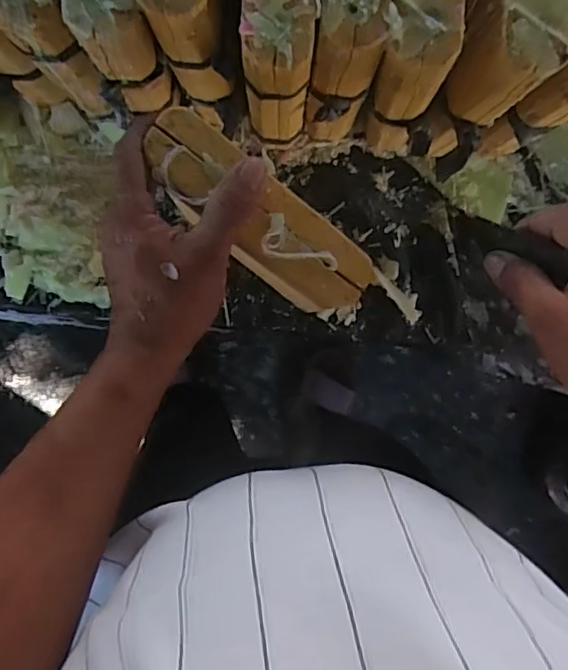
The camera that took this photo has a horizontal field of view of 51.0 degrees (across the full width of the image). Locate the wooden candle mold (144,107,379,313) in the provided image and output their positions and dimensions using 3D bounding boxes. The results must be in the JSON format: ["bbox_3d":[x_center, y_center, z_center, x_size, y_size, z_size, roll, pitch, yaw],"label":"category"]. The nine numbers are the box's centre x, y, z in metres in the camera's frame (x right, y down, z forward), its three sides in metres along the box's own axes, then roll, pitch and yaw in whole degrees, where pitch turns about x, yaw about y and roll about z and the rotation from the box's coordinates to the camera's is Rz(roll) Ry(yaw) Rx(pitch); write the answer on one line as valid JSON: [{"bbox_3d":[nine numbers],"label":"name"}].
[{"bbox_3d":[-0.018,-0.073,0.372,0.159,0.021,0.052,40,91,-5],"label":"wooden candle mold"}]

